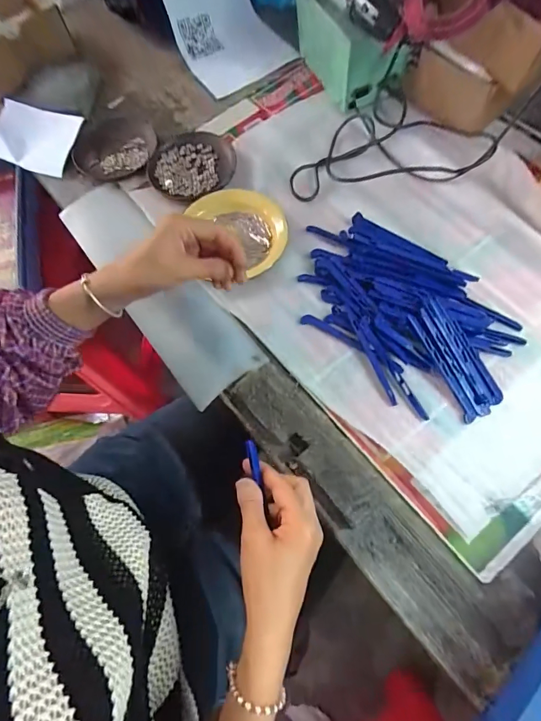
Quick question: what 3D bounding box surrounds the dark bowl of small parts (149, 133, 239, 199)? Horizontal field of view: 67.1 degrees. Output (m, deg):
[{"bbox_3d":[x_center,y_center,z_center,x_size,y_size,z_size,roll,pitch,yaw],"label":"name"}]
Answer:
[{"bbox_3d":[-0.104,-0.256,0.538,0.113,0.028,0.104,-1,69,2],"label":"dark bowl of small parts"}]

